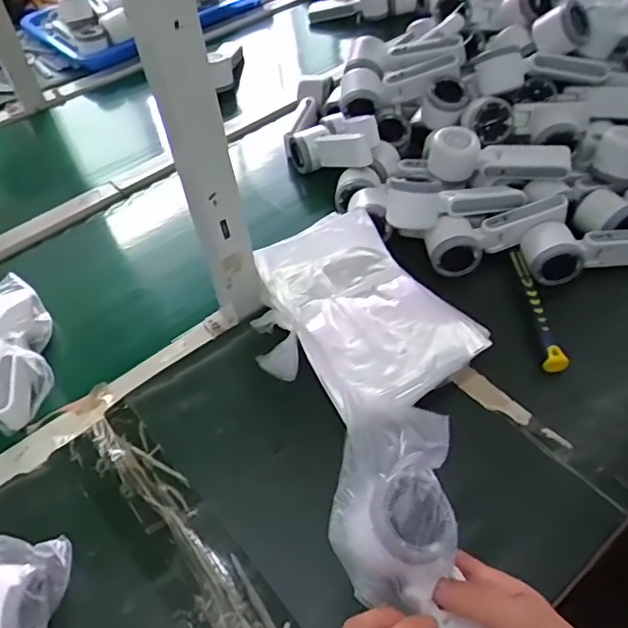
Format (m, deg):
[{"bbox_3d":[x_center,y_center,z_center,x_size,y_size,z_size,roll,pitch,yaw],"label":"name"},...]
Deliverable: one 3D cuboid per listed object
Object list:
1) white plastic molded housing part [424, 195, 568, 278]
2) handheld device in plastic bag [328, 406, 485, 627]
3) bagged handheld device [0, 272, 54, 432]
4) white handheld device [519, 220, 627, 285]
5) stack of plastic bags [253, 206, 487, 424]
[{"bbox_3d":[0.214,-0.099,0.672,0.166,0.051,0.050,-21,52,7],"label":"white plastic molded housing part"},{"bbox_3d":[0.075,0.161,0.380,0.106,0.051,0.216,-16,64,-10],"label":"handheld device in plastic bag"},{"bbox_3d":[-0.342,0.027,0.636,0.102,0.070,0.172,-34,55,-22],"label":"bagged handheld device"},{"bbox_3d":[0.329,-0.081,0.676,0.169,0.053,0.066,-13,52,-8],"label":"white handheld device"},{"bbox_3d":[0.052,-0.010,0.614,0.179,0.061,0.243,-24,52,-15],"label":"stack of plastic bags"}]

